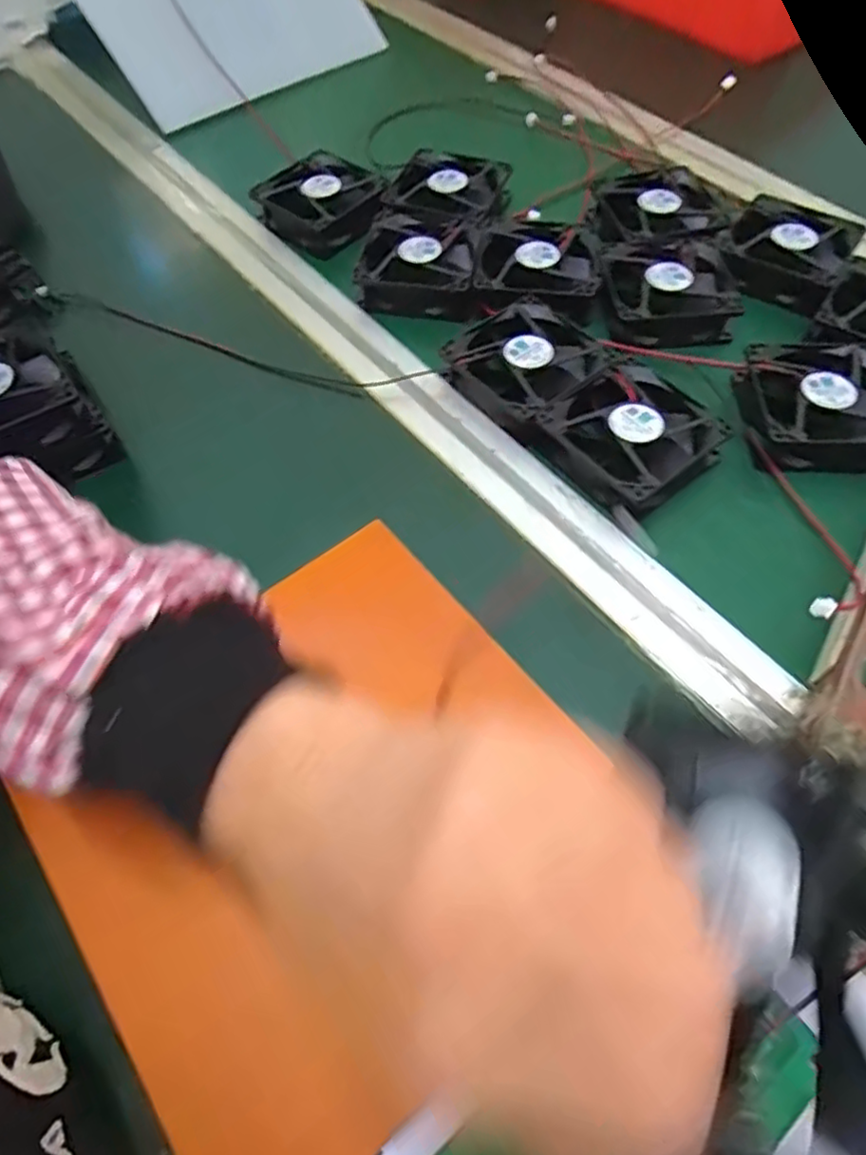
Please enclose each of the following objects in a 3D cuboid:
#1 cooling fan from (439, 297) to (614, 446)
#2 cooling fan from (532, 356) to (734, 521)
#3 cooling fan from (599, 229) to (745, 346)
[{"bbox_3d":[0.060,-0.130,0.405,0.086,0.024,0.083,-41,66,-21],"label":"cooling fan"},{"bbox_3d":[0.112,-0.080,0.374,0.087,0.024,0.080,-36,65,-19],"label":"cooling fan"},{"bbox_3d":[0.158,-0.192,0.437,0.084,0.022,0.087,-3,59,-1],"label":"cooling fan"}]

